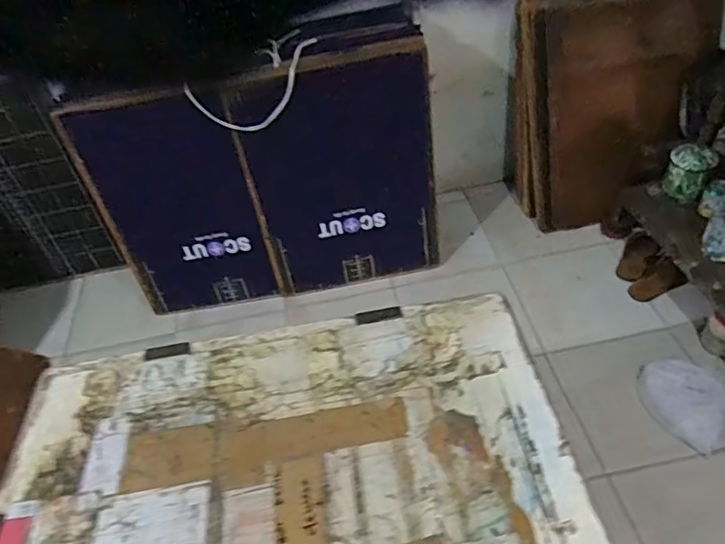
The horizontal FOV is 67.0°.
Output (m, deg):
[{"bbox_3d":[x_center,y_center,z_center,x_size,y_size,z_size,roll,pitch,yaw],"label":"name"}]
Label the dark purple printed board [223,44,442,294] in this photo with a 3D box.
[{"bbox_3d":[-0.049,-0.285,1.812,0.584,0.785,0.037,-11,36,2],"label":"dark purple printed board"}]

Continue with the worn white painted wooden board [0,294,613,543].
[{"bbox_3d":[-0.115,0.309,0.732,0.787,0.013,0.595,-10,44,0],"label":"worn white painted wooden board"}]

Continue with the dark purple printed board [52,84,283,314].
[{"bbox_3d":[-0.605,-0.199,1.825,0.492,0.772,0.030,-9,35,3],"label":"dark purple printed board"}]

